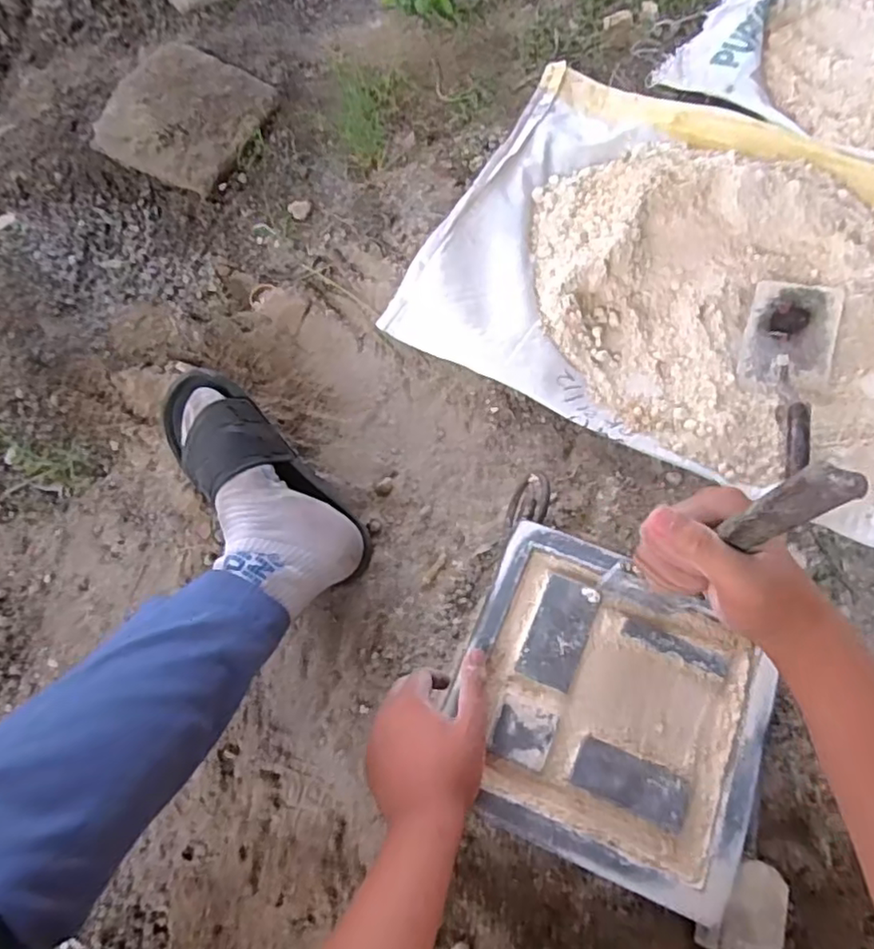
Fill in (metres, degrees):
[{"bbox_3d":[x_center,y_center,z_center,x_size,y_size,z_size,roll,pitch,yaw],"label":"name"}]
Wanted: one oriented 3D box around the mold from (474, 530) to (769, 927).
[{"bbox_3d":[0.142,0.189,0.520,0.237,0.023,0.233,22,72,10],"label":"mold"}]

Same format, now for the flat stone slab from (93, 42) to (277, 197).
[{"bbox_3d":[-0.354,-0.504,0.874,0.197,0.033,0.202,26,69,10],"label":"flat stone slab"}]

